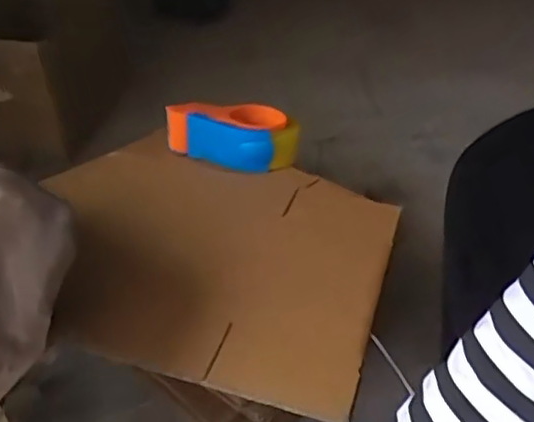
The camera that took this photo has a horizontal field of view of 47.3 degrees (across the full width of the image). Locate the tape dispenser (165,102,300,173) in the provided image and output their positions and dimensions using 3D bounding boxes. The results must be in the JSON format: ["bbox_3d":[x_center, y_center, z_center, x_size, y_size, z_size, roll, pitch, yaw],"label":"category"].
[{"bbox_3d":[-0.040,-0.102,0.796,0.163,0.060,0.098,-12,38,-13],"label":"tape dispenser"}]

